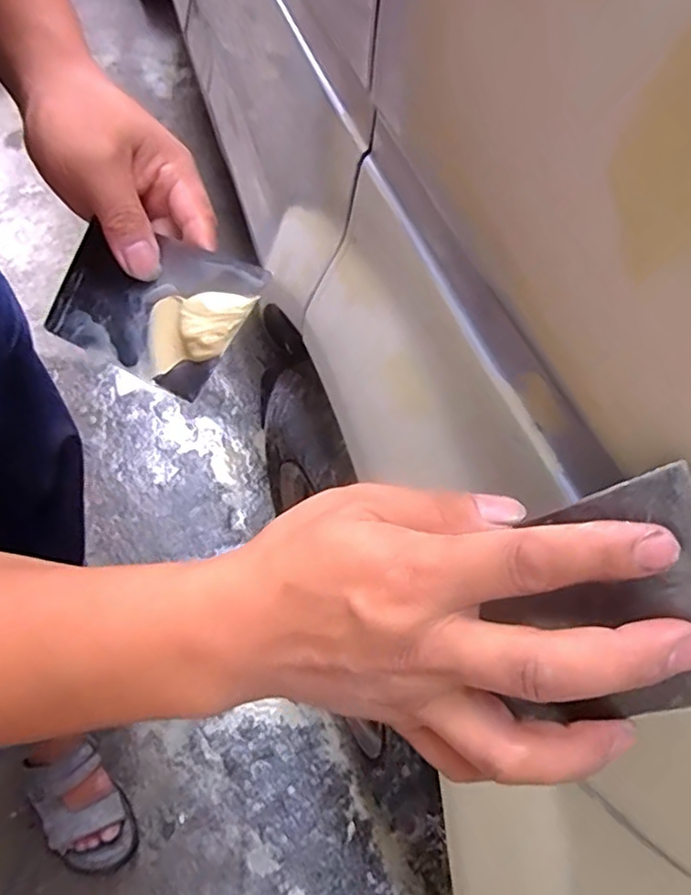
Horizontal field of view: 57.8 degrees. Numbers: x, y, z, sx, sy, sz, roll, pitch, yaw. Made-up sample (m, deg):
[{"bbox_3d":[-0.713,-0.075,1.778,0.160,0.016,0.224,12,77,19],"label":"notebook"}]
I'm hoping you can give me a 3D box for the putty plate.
[{"bbox_3d":[-0.107,-0.076,0.325,0.131,0.015,0.070,25,89,28],"label":"putty plate"}]

